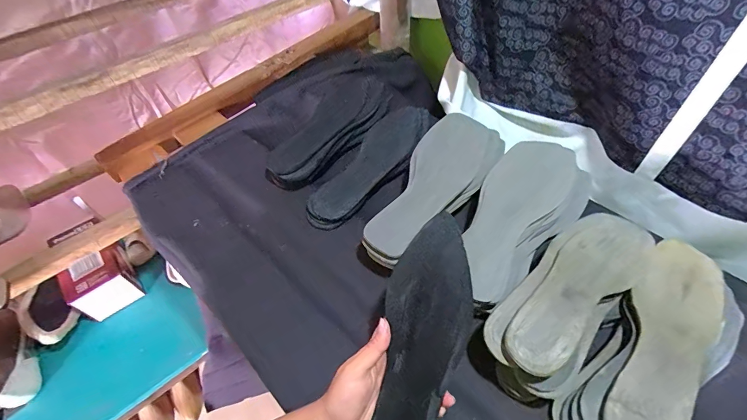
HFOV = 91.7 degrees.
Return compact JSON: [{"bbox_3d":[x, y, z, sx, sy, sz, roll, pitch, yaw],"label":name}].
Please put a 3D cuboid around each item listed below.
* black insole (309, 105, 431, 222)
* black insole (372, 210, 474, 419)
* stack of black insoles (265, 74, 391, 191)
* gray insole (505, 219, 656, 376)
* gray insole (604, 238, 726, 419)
[{"bbox_3d":[0.004,-0.081,0.568,0.074,0.028,0.272,27,57,21],"label":"black insole"},{"bbox_3d":[0.041,0.133,0.336,0.076,0.011,0.251,14,86,12],"label":"black insole"},{"bbox_3d":[-0.066,-0.142,0.590,0.109,0.031,0.268,26,57,20],"label":"stack of black insoles"},{"bbox_3d":[0.217,0.076,0.377,0.236,0.027,0.068,-35,59,-23],"label":"gray insole"},{"bbox_3d":[0.288,0.125,0.357,0.074,0.016,0.243,35,61,26],"label":"gray insole"}]

